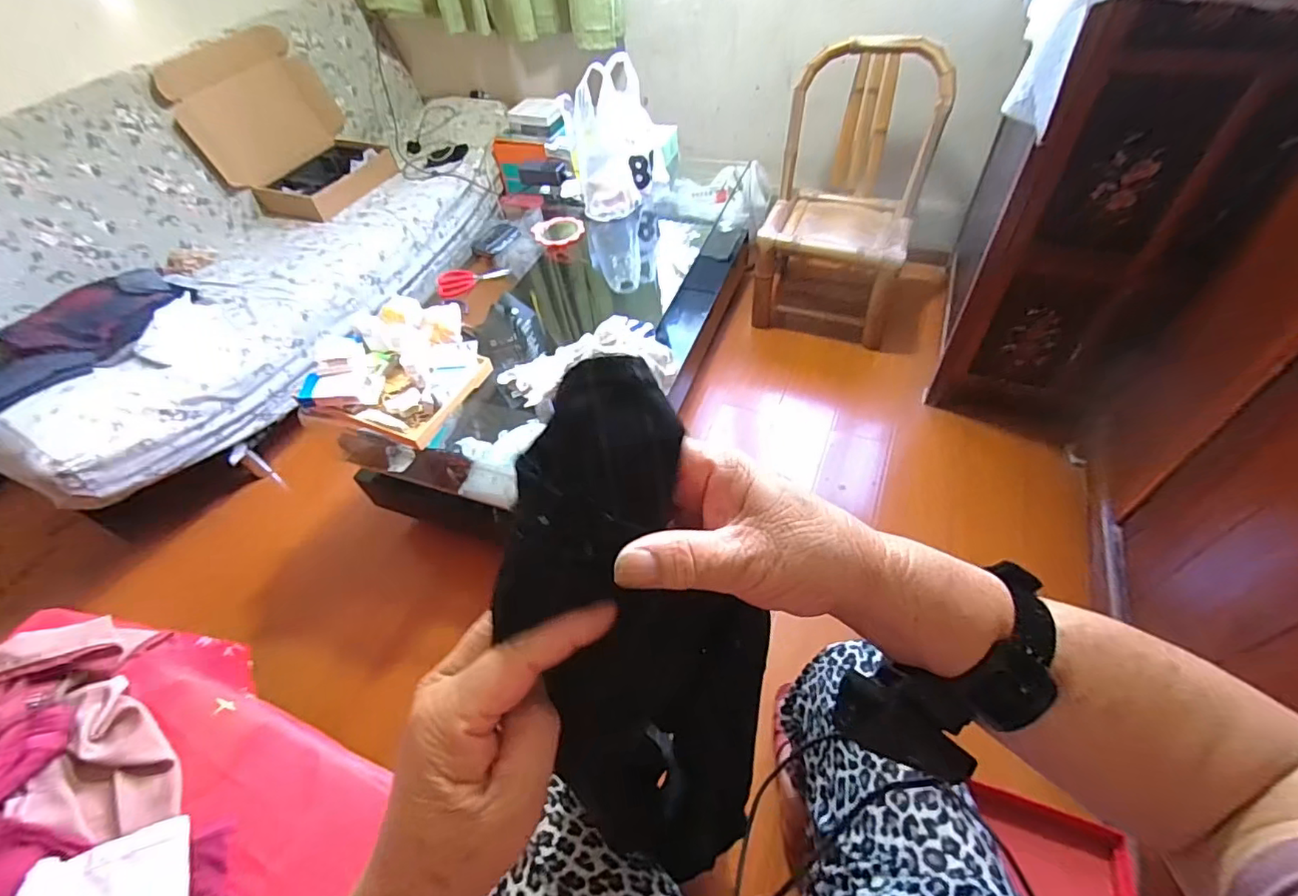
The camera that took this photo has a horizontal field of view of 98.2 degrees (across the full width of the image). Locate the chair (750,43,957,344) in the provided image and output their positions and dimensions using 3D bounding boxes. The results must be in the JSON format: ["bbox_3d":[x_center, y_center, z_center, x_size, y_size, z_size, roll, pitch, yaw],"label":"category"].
[{"bbox_3d":[0.559,-0.709,1.604,0.400,0.650,0.419,16,55,18],"label":"chair"}]

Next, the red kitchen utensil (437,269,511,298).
[{"bbox_3d":[-0.439,-0.409,1.376,0.161,0.038,0.062,-10,51,-2],"label":"red kitchen utensil"}]

